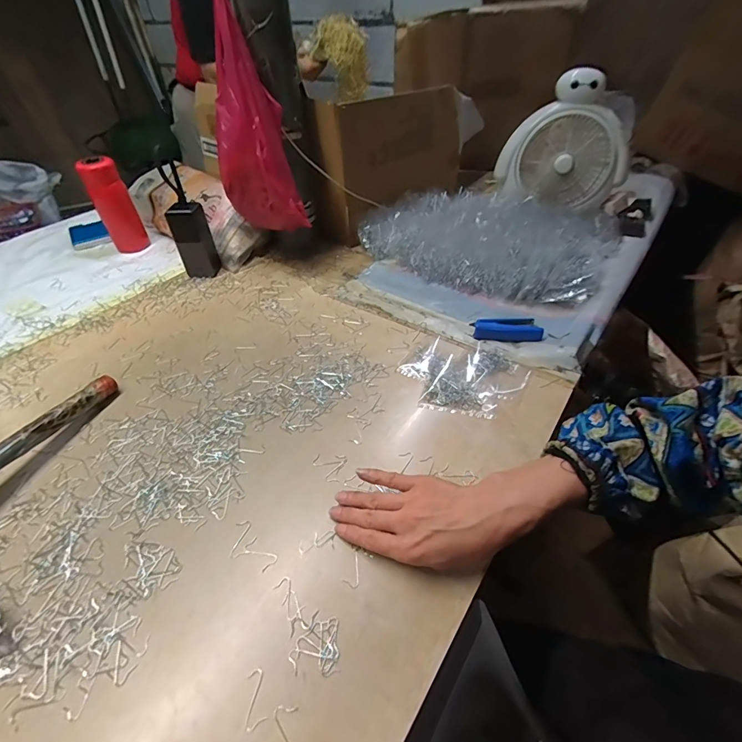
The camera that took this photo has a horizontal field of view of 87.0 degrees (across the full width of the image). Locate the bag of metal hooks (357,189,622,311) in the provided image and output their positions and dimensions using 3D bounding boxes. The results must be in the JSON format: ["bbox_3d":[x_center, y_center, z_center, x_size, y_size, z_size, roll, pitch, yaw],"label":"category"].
[{"bbox_3d":[0.236,-0.281,0.798,0.460,0.081,0.322,25,50,24],"label":"bag of metal hooks"}]

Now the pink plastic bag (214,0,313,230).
[{"bbox_3d":[-0.194,-0.385,0.635,0.115,0.284,0.120,-19,47,-18],"label":"pink plastic bag"}]

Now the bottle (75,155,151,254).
[{"bbox_3d":[-0.549,-0.357,0.838,0.072,0.180,0.068,-22,48,-20],"label":"bottle"}]

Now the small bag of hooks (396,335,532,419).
[{"bbox_3d":[0.125,0.002,0.547,0.153,0.012,0.145,29,52,27],"label":"small bag of hooks"}]

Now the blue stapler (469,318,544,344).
[{"bbox_3d":[0.213,-0.063,0.606,0.103,0.019,0.041,0,44,1],"label":"blue stapler"}]

